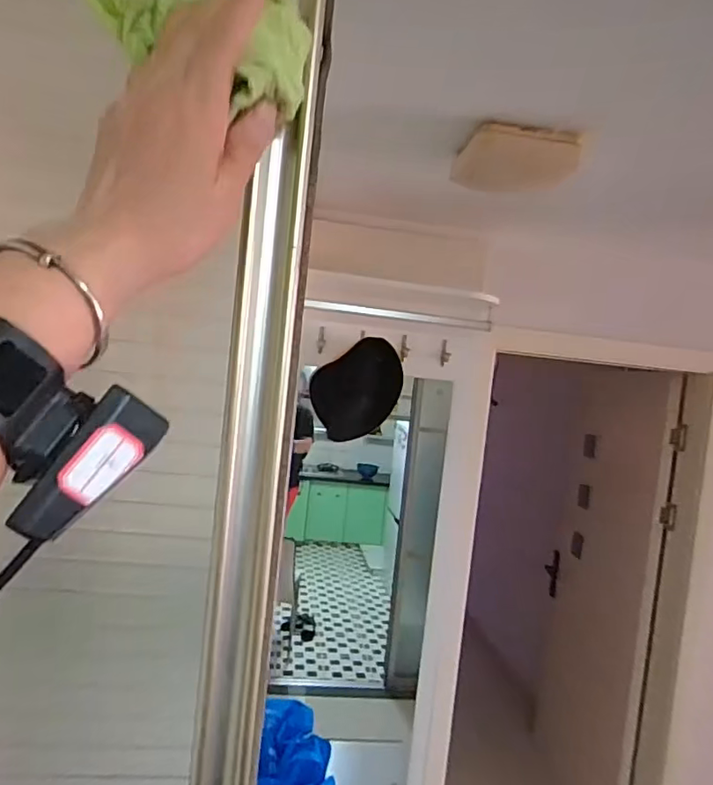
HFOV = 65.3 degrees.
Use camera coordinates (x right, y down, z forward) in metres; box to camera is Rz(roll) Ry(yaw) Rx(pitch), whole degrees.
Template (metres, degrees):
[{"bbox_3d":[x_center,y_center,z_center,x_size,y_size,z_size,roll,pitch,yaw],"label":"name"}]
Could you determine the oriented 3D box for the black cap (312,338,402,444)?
[{"bbox_3d":[0.000,-0.008,1.649,0.255,0.286,0.123,6,3,3],"label":"black cap"}]

